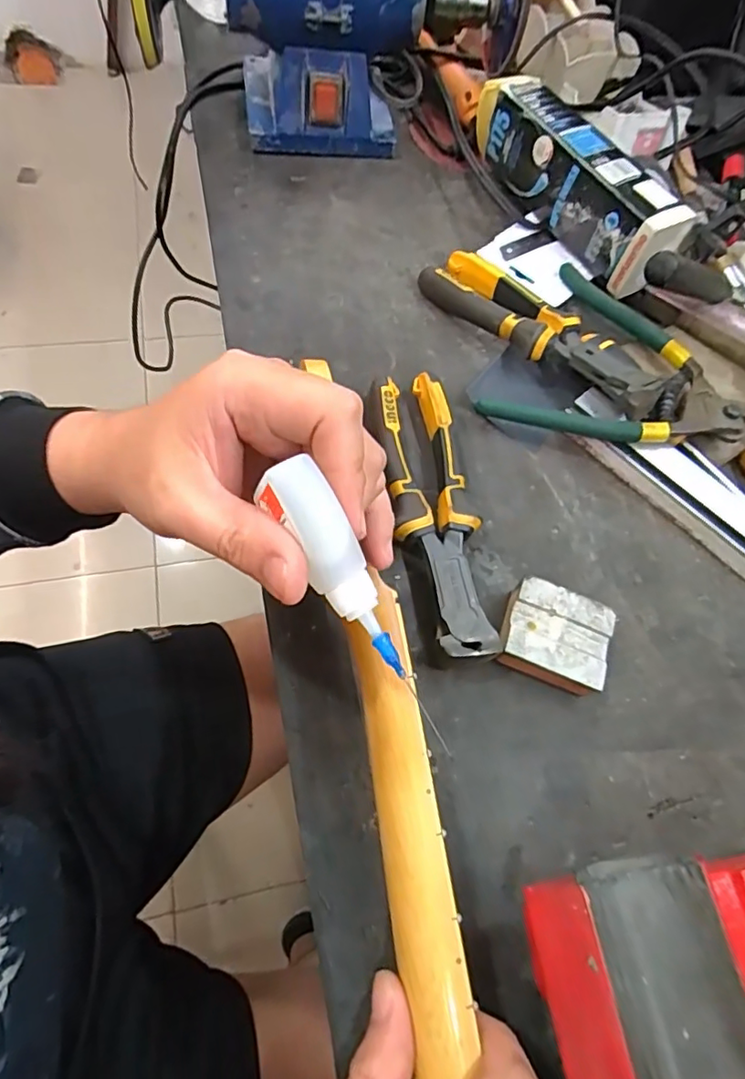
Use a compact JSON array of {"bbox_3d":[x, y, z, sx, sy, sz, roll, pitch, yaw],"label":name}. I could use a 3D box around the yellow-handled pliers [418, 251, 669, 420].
[{"bbox_3d":[0.129,-0.161,0.434,0.208,0.048,0.062,42,67,13],"label":"yellow-handled pliers"}]

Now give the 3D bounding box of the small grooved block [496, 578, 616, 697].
[{"bbox_3d":[0.109,0.058,0.341,0.062,0.027,0.053,20,64,2],"label":"small grooved block"}]

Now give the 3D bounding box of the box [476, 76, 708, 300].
[{"bbox_3d":[0.168,-0.304,0.482,0.050,0.073,0.221,-27,70,-18],"label":"box"}]

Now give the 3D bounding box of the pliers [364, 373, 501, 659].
[{"bbox_3d":[0.039,-0.020,0.369,0.054,0.030,0.201,-8,66,-11],"label":"pliers"}]

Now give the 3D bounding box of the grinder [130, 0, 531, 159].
[{"bbox_3d":[-0.030,-0.444,0.489,0.323,0.159,0.107,-4,65,-9],"label":"grinder"}]

